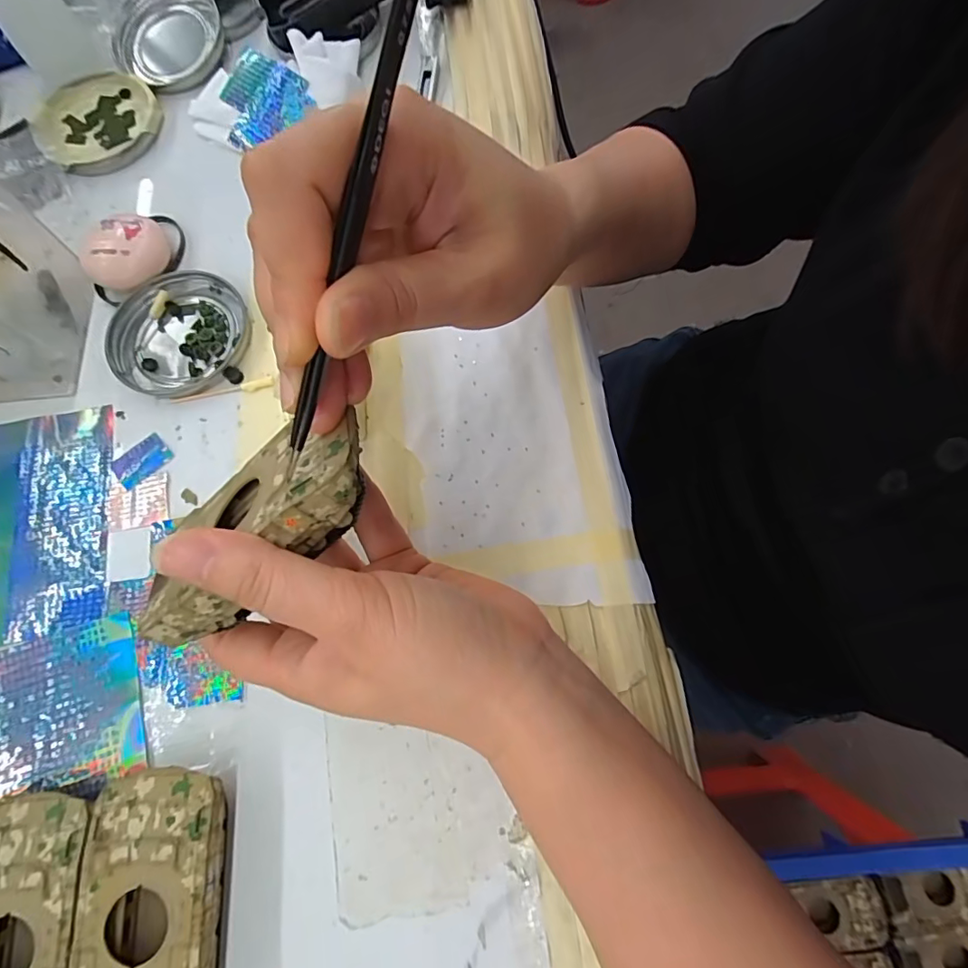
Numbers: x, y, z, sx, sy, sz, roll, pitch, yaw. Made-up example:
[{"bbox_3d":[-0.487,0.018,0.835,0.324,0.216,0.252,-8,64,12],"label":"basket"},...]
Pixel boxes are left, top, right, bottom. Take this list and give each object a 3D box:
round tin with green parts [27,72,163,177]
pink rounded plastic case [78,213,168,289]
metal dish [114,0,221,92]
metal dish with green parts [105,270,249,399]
[{"bbox_3d":[-0.261,-0.247,0.342,0.078,0.010,0.086,-32,75,-7],"label":"round tin with green parts"},{"bbox_3d":[-0.211,-0.135,0.299,0.043,0.023,0.036,-16,74,-3],"label":"pink rounded plastic case"},{"bbox_3d":[-0.223,-0.315,0.353,0.069,0.018,0.077,-15,74,-2],"label":"metal dish"},{"bbox_3d":[-0.176,-0.087,0.292,0.074,0.007,0.076,-1,73,2],"label":"metal dish with green parts"}]

